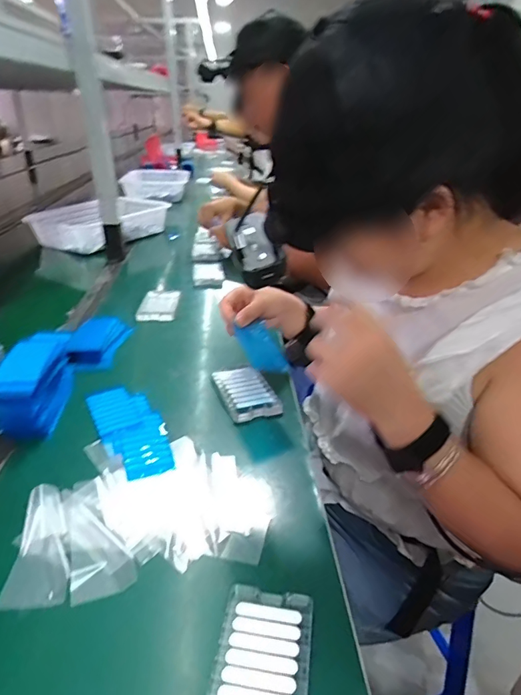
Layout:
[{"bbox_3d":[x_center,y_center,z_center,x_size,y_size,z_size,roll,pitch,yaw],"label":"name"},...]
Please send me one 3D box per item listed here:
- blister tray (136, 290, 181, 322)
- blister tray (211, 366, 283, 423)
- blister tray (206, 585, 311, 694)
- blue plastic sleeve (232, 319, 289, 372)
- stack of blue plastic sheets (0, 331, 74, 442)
[{"bbox_3d":[-0.198,-0.084,0.895,0.073,0.015,0.121,0,28,-1],"label":"blister tray"},{"bbox_3d":[-0.021,0.059,0.644,0.066,0.012,0.119,-10,30,-19],"label":"blister tray"},{"bbox_3d":[0.000,0.231,0.326,0.064,0.009,0.123,6,30,7],"label":"blister tray"},{"bbox_3d":[0.003,0.005,0.630,0.045,0.018,0.079,-24,71,-15],"label":"blue plastic sleeve"},{"bbox_3d":[-0.294,0.046,0.595,0.063,0.070,0.162,-2,28,-4],"label":"stack of blue plastic sheets"}]

